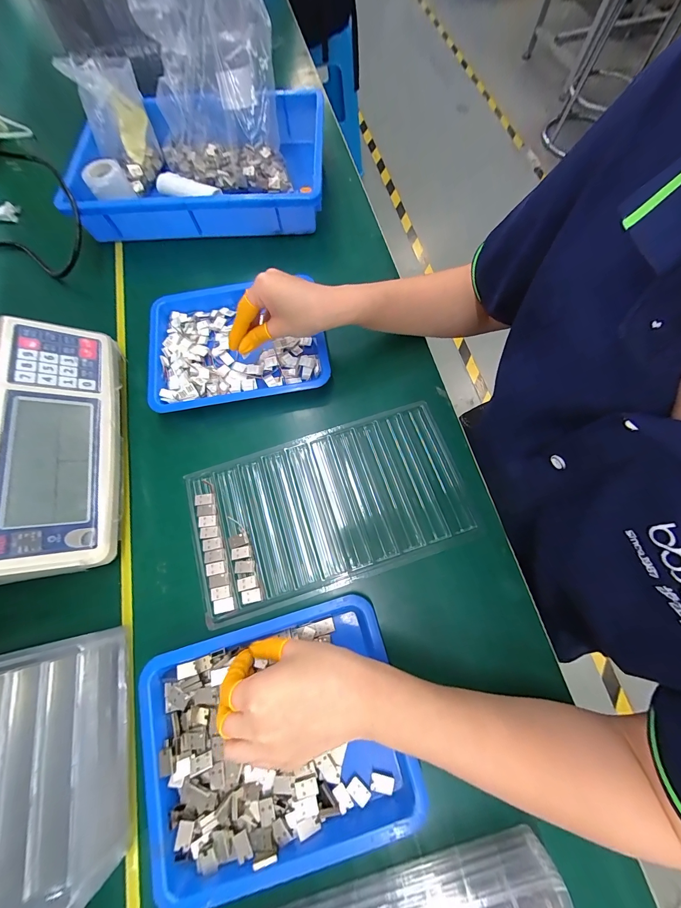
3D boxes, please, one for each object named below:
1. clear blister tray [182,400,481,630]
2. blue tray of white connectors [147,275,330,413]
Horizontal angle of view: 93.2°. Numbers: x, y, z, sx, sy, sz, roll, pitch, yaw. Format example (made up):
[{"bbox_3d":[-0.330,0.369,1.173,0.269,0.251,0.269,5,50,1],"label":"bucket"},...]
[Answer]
[{"bbox_3d":[-0.014,0.053,0.351,0.288,0.009,0.165,-17,72,-5],"label":"clear blister tray"},{"bbox_3d":[-0.131,-0.139,0.409,0.214,0.025,0.170,-11,71,-3],"label":"blue tray of white connectors"}]

